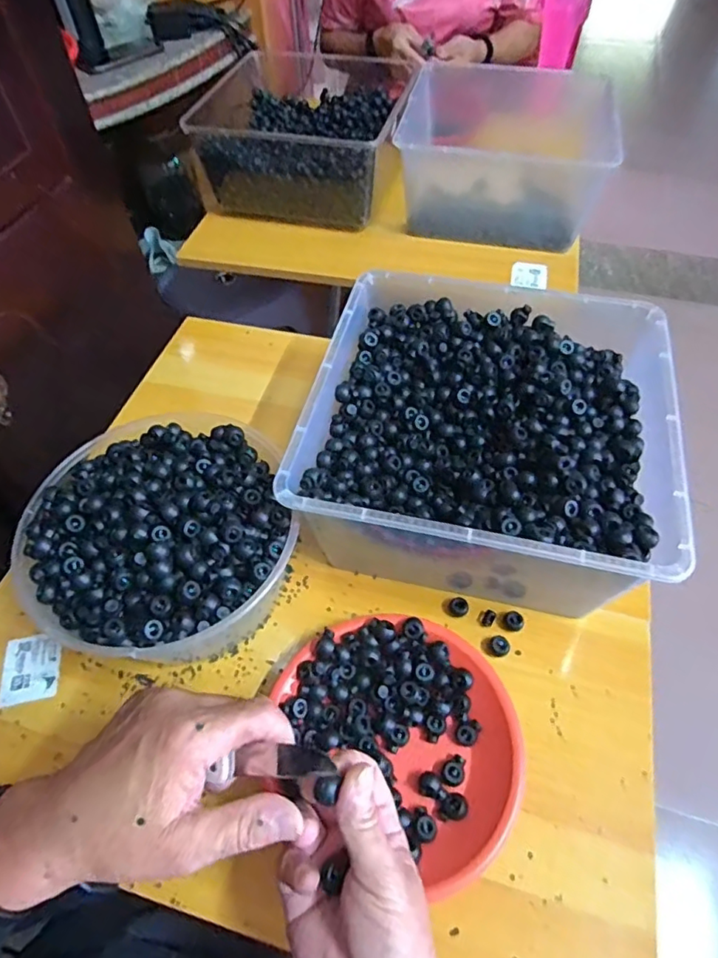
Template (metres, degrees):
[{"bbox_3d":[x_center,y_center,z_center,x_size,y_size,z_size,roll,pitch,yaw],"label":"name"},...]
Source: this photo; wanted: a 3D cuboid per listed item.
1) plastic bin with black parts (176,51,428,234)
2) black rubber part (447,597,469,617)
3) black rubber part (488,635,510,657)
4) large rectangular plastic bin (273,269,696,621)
[{"bbox_3d":[-0.084,-0.548,0.896,0.302,0.140,0.255,8,56,7],"label":"plastic bin with black parts"},{"bbox_3d":[0.092,0.118,0.506,0.018,0.008,0.018,-1,55,1],"label":"black rubber part"},{"bbox_3d":[0.124,0.148,0.485,0.018,0.010,0.016,37,64,24],"label":"black rubber part"},{"bbox_3d":[0.115,-0.036,0.530,0.299,0.146,0.296,10,56,9],"label":"large rectangular plastic bin"}]

